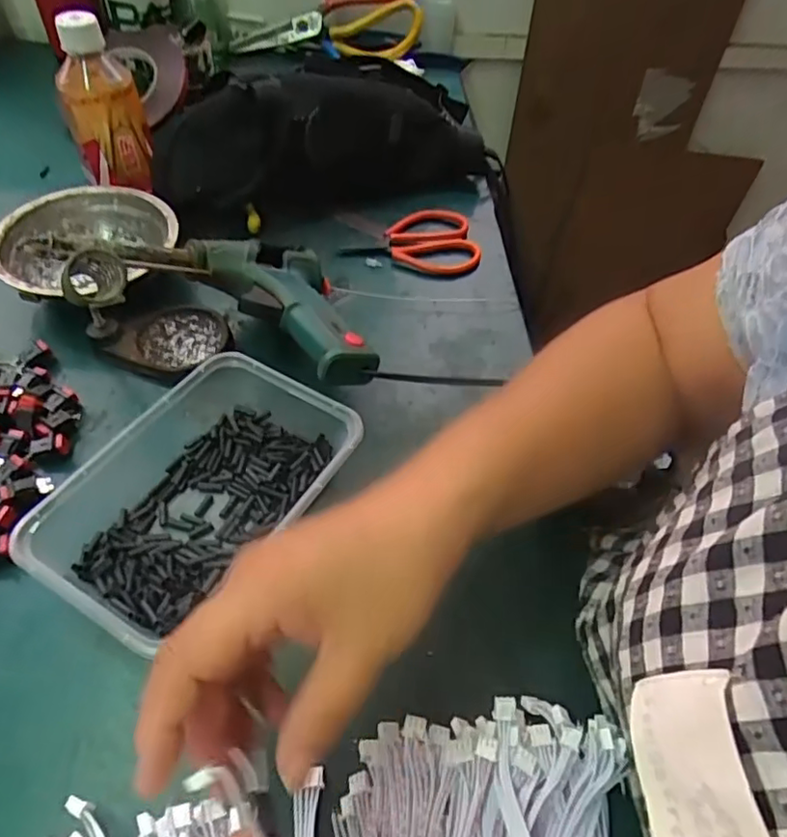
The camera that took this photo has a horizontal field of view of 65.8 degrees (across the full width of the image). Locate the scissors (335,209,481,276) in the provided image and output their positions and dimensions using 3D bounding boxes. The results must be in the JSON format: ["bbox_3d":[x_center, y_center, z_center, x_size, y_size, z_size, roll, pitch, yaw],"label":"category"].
[{"bbox_3d":[0.013,-0.156,0.519,0.117,0.010,0.072,4,51,-1],"label":"scissors"}]

